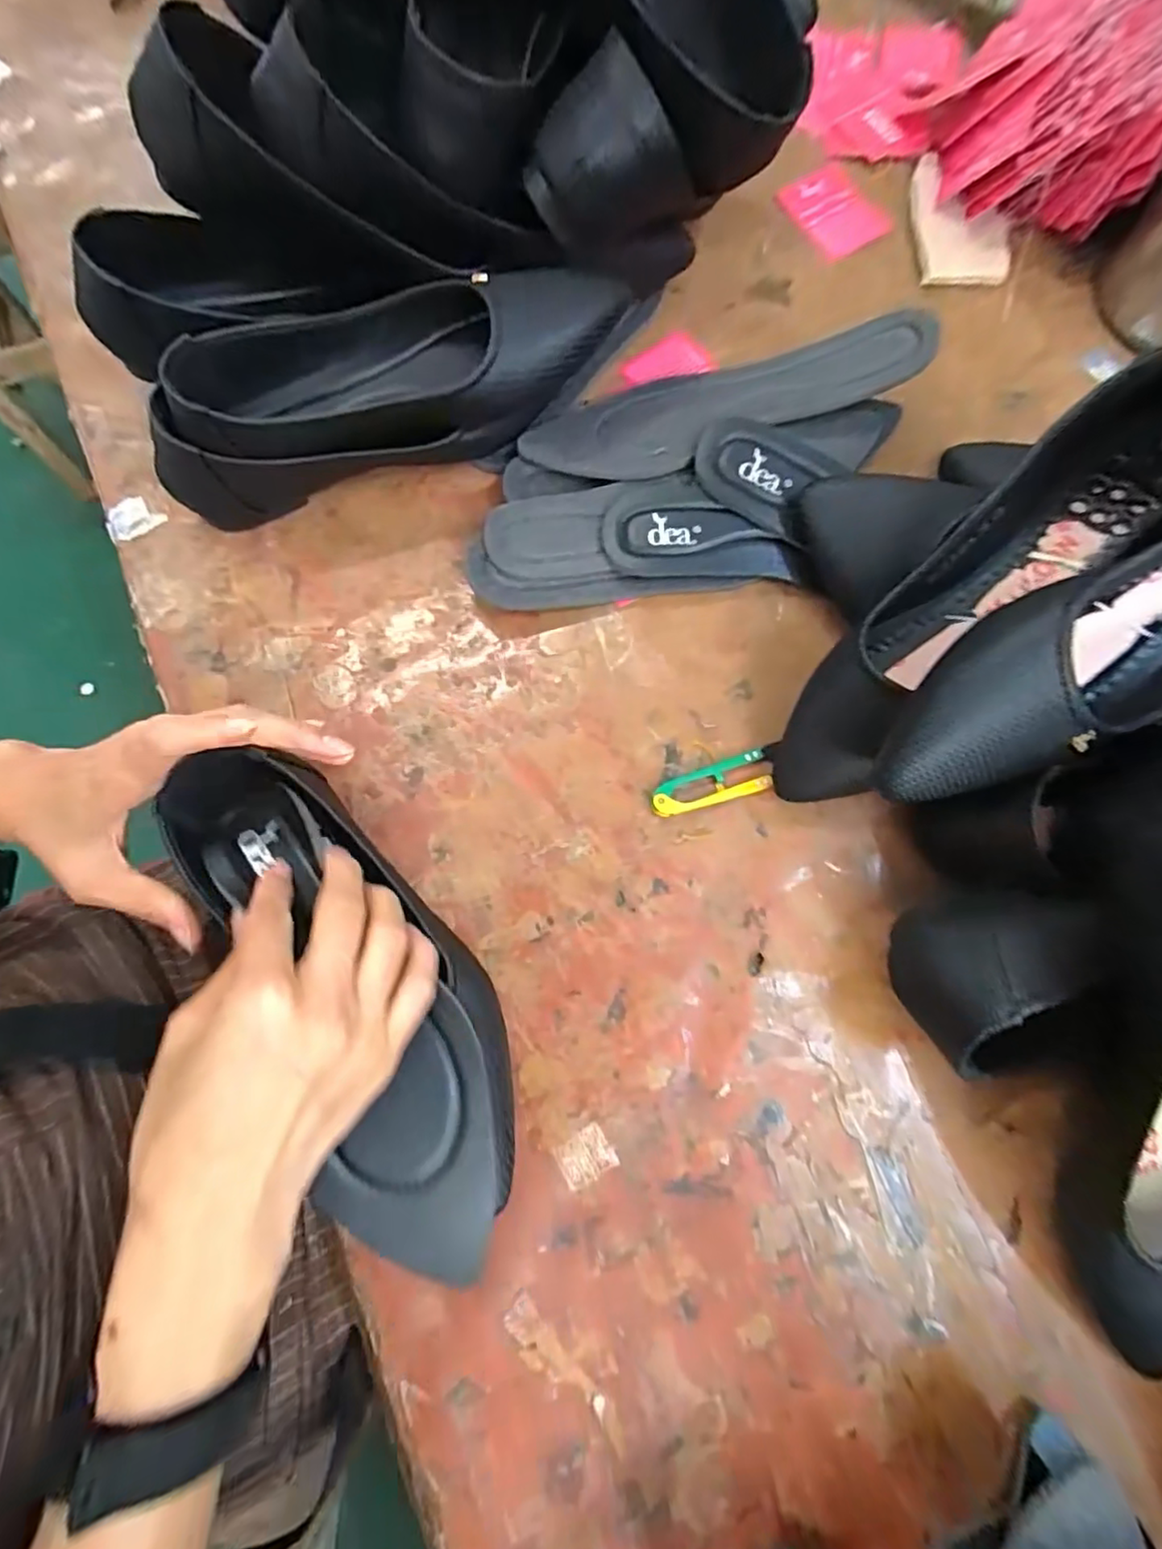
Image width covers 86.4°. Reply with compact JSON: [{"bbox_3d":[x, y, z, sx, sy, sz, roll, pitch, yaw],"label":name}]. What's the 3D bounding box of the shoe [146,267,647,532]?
[{"bbox_3d":[-0.106,-0.226,0.365,0.283,0.079,0.093,-14,78,-4],"label":"shoe"}]

